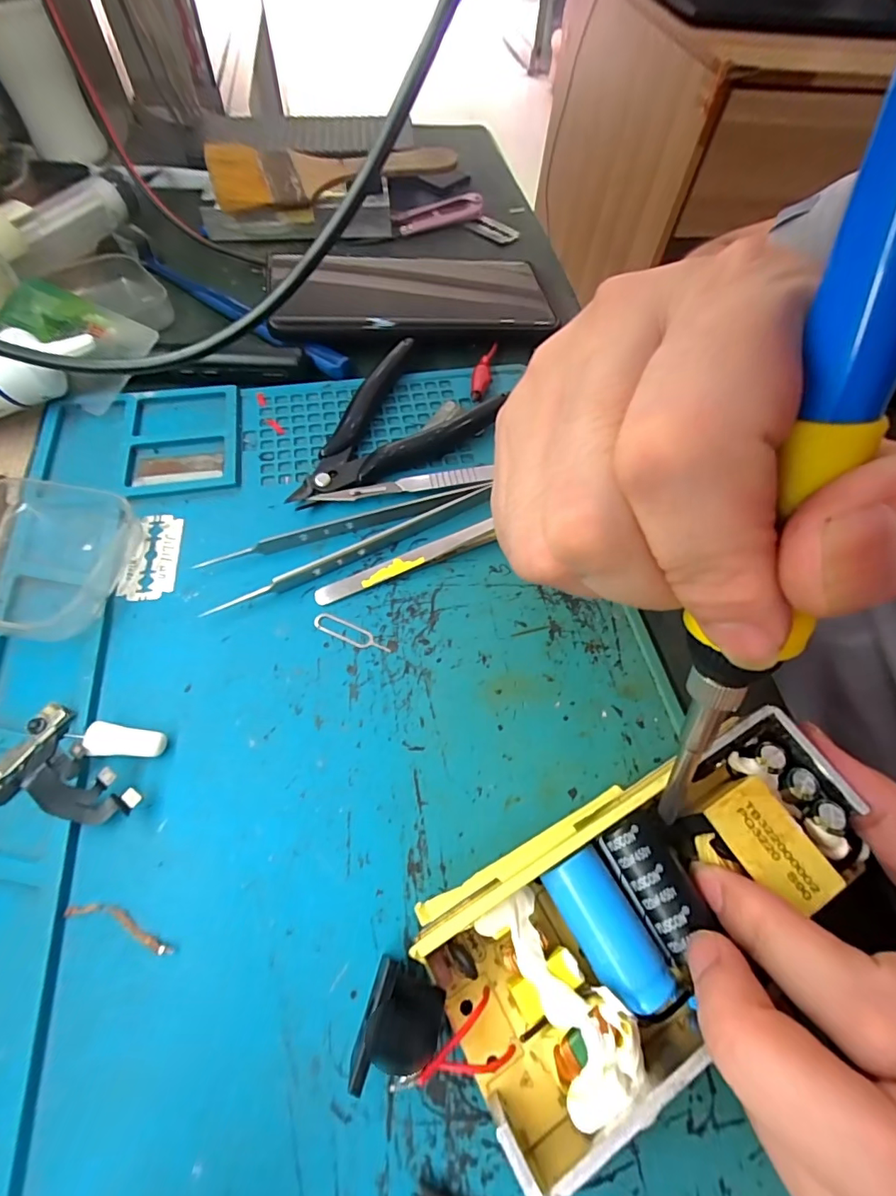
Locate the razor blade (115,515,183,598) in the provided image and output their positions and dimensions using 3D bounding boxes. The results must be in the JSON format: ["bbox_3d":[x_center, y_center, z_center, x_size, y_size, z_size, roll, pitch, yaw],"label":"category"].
[{"bbox_3d":[-0.123,-0.019,0.202,0.021,0.004,0.042,-2,61,-5],"label":"razor blade"}]

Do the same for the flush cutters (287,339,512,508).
[{"bbox_3d":[-0.032,-0.080,0.235,0.070,0.015,0.106,36,65,16],"label":"flush cutters"}]

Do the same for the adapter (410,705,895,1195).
[{"bbox_3d":[0.060,0.085,0.137,0.129,0.027,0.061,-27,65,-10],"label":"adapter"}]

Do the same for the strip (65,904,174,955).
[{"bbox_3d":[-0.094,0.094,0.140,0.034,0.004,0.006,17,61,6],"label":"strip"}]

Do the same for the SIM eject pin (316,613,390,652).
[{"bbox_3d":[-0.038,0.013,0.190,0.033,0.004,0.008,21,62,9],"label":"SIM eject pin"}]

